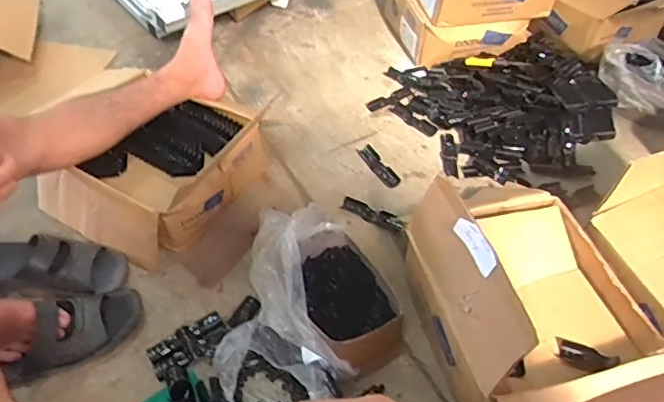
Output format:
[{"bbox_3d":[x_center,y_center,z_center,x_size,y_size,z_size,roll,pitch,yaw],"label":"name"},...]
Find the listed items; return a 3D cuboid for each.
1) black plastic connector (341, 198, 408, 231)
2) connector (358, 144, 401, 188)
[{"bbox_3d":[0.084,0.027,1.126,0.135,0.014,0.032,21,54,16],"label":"black plastic connector"},{"bbox_3d":[0.102,-0.077,1.213,0.037,0.023,0.121,-26,56,-20],"label":"connector"}]

